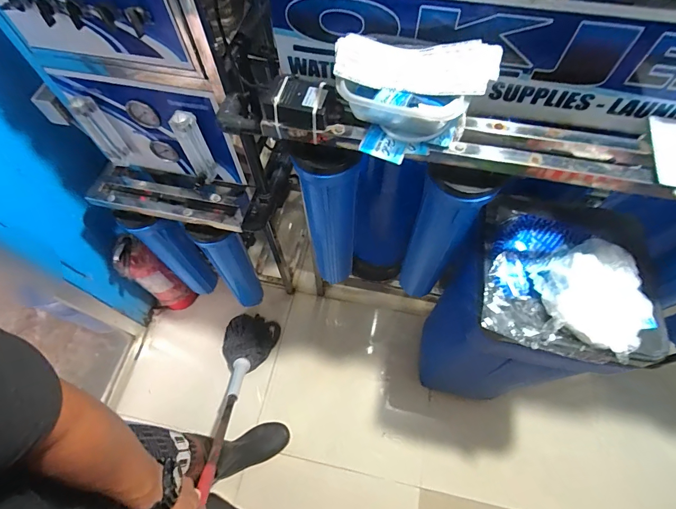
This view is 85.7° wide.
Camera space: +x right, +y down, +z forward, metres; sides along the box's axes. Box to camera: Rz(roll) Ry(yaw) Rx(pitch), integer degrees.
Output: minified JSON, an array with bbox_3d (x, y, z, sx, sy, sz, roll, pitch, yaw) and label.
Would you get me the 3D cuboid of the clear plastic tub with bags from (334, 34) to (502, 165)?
[{"bbox_3d":[0.103,-0.223,0.517,0.211,0.111,0.127,0,63,0],"label":"clear plastic tub with bags"}]

